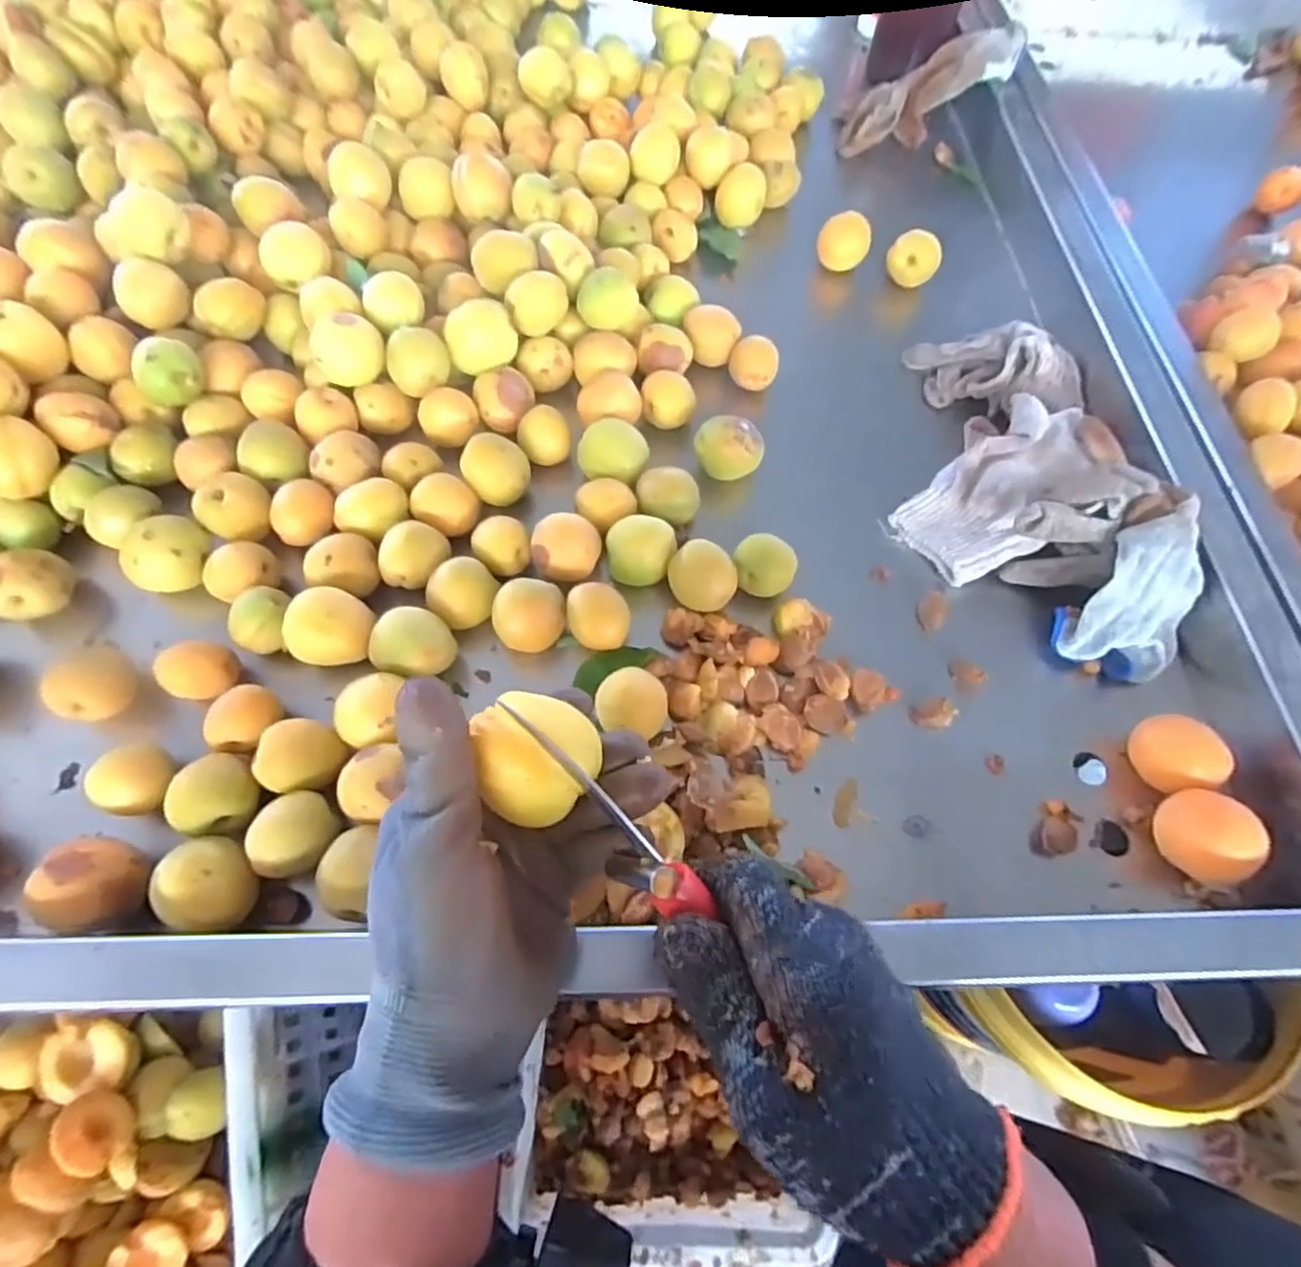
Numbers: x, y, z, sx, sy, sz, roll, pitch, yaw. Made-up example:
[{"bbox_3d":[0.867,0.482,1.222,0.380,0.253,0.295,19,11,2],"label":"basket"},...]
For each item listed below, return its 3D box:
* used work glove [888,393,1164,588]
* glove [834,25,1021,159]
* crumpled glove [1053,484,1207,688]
[{"bbox_3d":[0.245,-0.087,0.423,0.117,0.053,0.128,41,69,16],"label":"used work glove"},{"bbox_3d":[0.268,-0.522,0.632,0.174,0.045,0.054,-26,65,12],"label":"glove"},{"bbox_3d":[0.304,-0.026,0.393,0.070,0.055,0.103,32,66,13],"label":"crumpled glove"}]

